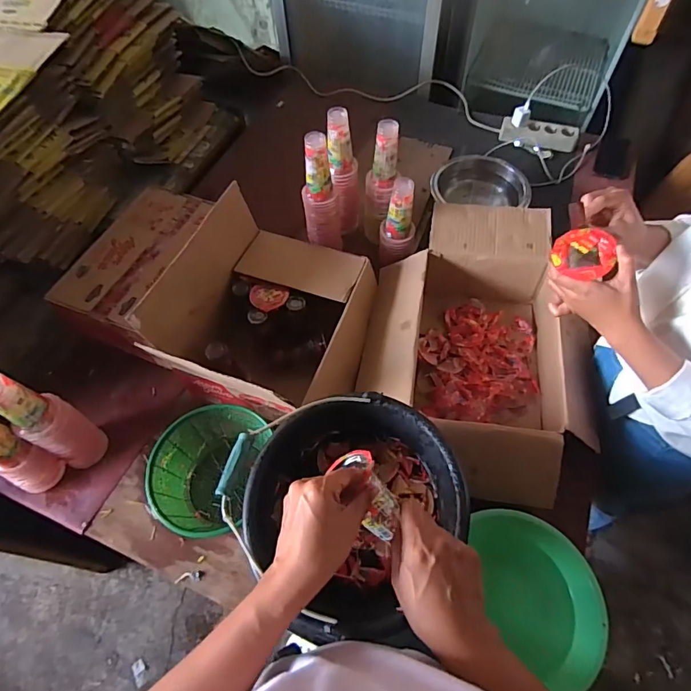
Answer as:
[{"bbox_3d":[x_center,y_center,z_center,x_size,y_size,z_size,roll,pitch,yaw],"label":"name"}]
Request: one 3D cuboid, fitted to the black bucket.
[{"bbox_3d":[0.015,0.227,0.639,0.251,0.214,0.254,0,59,0],"label":"black bucket"}]

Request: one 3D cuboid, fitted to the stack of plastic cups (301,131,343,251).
[{"bbox_3d":[-0.050,-0.302,0.911,0.075,0.244,0.061,-2,59,-1],"label":"stack of plastic cups"}]

